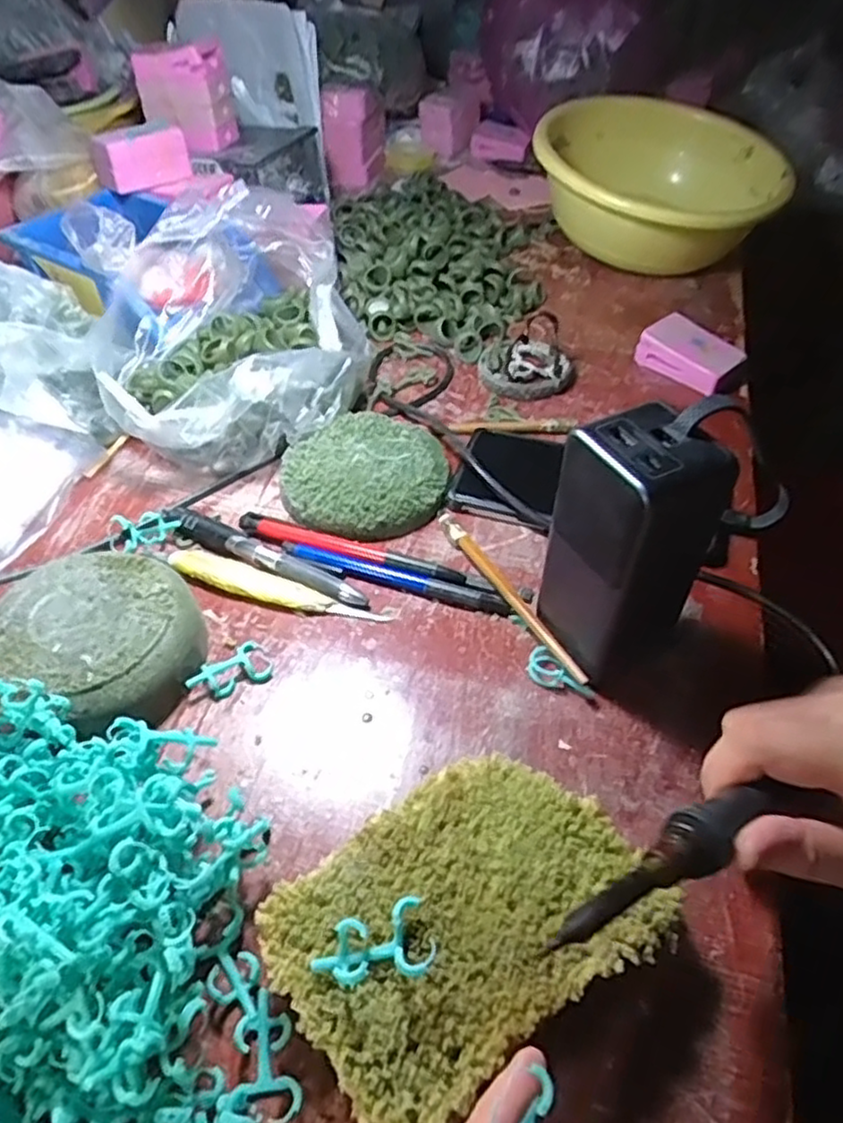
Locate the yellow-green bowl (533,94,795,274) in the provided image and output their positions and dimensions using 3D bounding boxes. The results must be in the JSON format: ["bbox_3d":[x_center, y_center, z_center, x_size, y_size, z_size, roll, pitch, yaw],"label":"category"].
[{"bbox_3d":[0.221,-0.351,0.682,0.216,0.107,0.212,0,48,0],"label":"yellow-green bowl"}]

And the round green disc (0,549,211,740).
[{"bbox_3d":[-0.162,0.037,0.357,0.097,0.028,0.092,0,48,0],"label":"round green disc"}]

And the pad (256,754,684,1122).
[{"bbox_3d":[0.018,0.124,0.257,0.132,0.014,0.090,-27,52,-25],"label":"pad"}]

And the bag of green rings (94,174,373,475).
[{"bbox_3d":[-0.130,-0.165,0.494,0.176,0.102,0.200,-5,47,-5],"label":"bag of green rings"}]

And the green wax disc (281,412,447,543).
[{"bbox_3d":[-0.034,-0.058,0.455,0.097,0.020,0.102,0,48,0],"label":"green wax disc"}]

